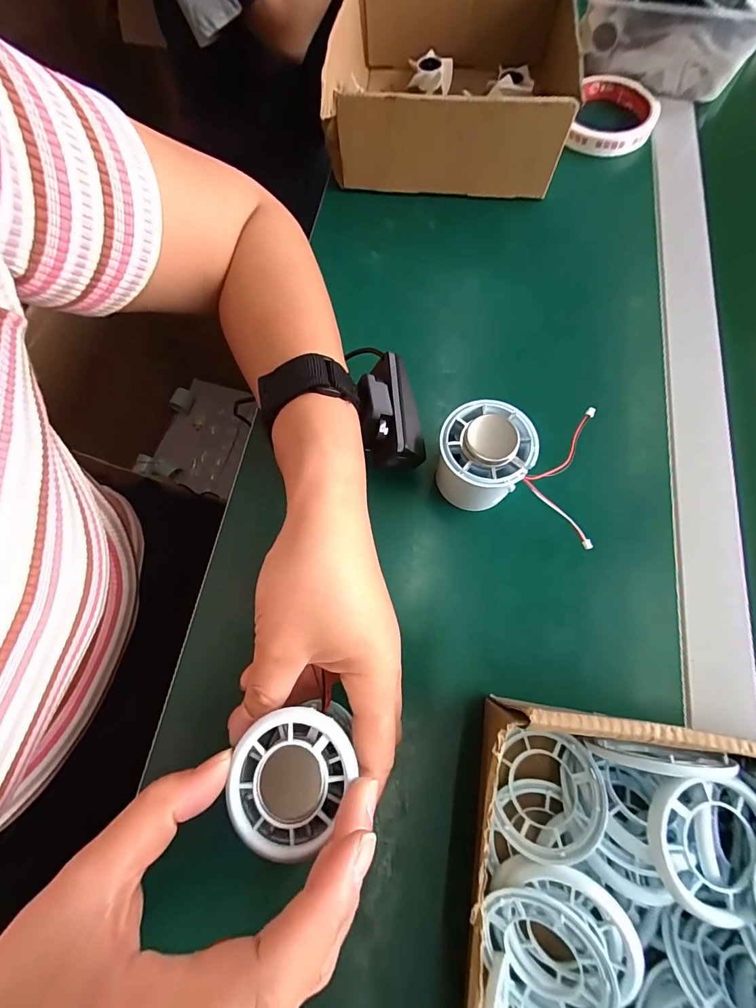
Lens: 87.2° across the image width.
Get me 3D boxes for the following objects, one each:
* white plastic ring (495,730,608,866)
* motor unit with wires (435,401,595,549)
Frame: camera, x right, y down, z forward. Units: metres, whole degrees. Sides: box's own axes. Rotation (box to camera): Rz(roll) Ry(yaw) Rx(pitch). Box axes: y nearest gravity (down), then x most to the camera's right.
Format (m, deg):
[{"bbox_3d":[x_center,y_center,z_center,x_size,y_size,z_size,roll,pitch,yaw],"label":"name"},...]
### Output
[{"bbox_3d":[0.085,0.144,0.198,0.051,0.009,0.054,-22,42,22],"label":"white plastic ring"},{"bbox_3d":[0.085,-0.023,0.244,0.095,0.061,0.057,10,72,6],"label":"motor unit with wires"}]

